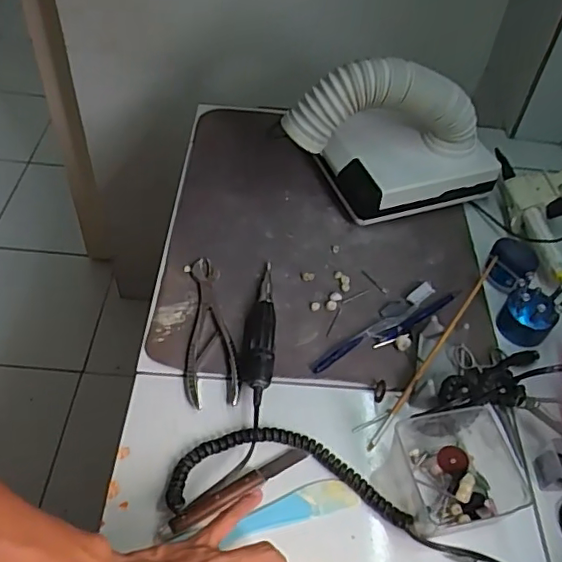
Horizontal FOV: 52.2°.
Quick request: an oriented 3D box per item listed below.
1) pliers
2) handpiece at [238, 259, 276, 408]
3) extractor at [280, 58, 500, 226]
[{"bbox_3d":[-0.080,0.050,0.644,0.056,0.011,0.195,-3,51,-7],"label":"pliers"},{"bbox_3d":[-0.023,0.050,0.636,0.034,0.027,0.181,5,50,-1],"label":"handpiece"},{"bbox_3d":[0.145,-0.175,0.734,0.267,0.183,0.115,-14,53,-15],"label":"extractor"}]

